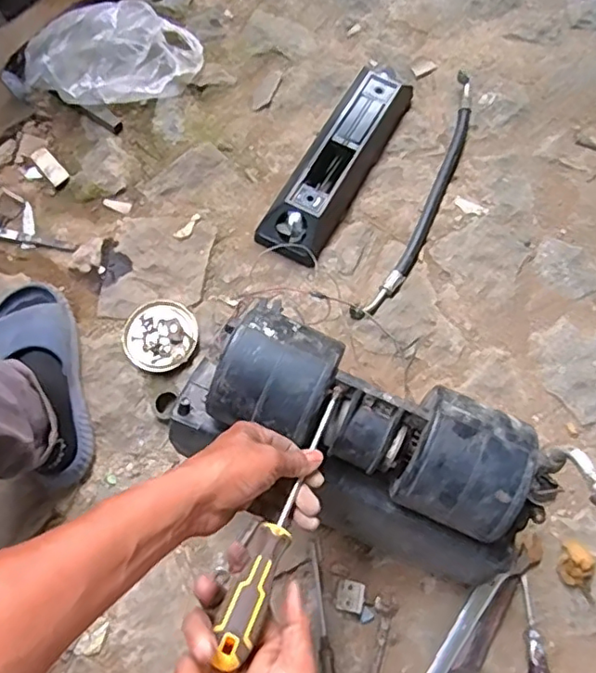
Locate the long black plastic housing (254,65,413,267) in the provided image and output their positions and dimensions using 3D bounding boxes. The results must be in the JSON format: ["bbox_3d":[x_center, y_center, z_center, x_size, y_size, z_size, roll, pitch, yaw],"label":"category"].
[{"bbox_3d":[0.067,-0.290,0.968,0.101,0.063,0.382,28,71,8],"label":"long black plastic housing"}]

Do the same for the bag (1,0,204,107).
[{"bbox_3d":[-0.320,-0.467,0.997,0.327,0.120,0.140,-24,72,-11],"label":"bag"}]

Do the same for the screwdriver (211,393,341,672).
[{"bbox_3d":[-0.008,0.146,0.502,0.030,0.032,0.252,23,46,6],"label":"screwdriver"}]

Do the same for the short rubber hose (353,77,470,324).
[{"bbox_3d":[0.208,-0.233,0.974,0.057,0.025,0.495,24,70,6],"label":"short rubber hose"}]

